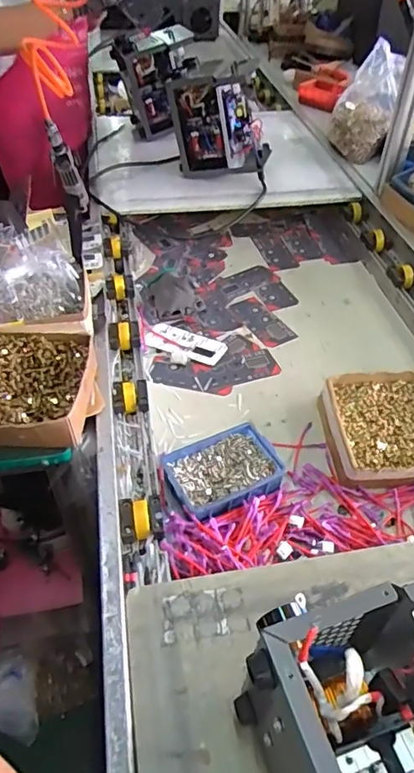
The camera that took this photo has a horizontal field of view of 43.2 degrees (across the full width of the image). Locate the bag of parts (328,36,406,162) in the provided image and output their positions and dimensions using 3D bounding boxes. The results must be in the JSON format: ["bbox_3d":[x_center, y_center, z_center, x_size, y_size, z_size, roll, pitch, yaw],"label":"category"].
[{"bbox_3d":[0.409,-0.705,1.332,0.145,0.140,0.262,21,86,19],"label":"bag of parts"}]

